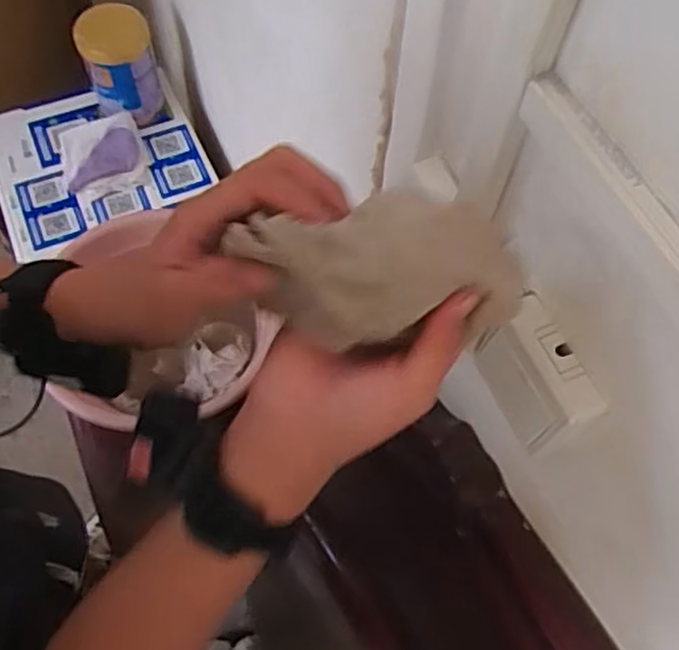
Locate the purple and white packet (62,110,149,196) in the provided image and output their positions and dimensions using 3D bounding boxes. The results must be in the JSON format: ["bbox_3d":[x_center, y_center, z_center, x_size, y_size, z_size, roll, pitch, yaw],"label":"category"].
[{"bbox_3d":[-0.442,-0.319,1.274,0.151,0.045,0.140,-11,64,-9],"label":"purple and white packet"}]

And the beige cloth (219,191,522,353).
[{"bbox_3d":[0.015,-0.024,0.326,0.137,0.065,0.058,2,63,-2],"label":"beige cloth"}]

